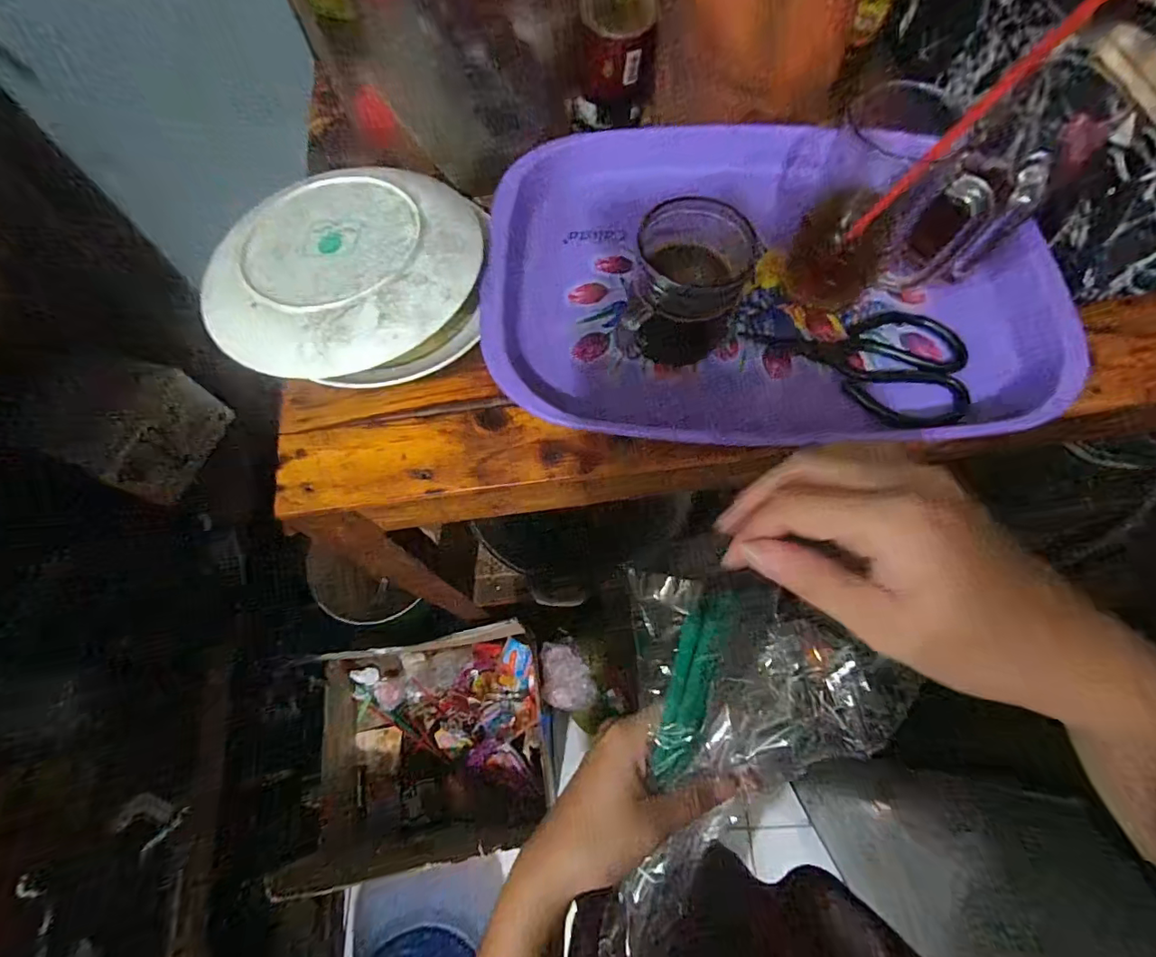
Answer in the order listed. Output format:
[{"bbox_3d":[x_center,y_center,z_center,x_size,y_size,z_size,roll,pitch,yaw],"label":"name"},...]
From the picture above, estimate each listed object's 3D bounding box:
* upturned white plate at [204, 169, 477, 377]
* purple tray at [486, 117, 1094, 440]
[{"bbox_3d":[-0.155,-0.144,0.342,0.157,0.019,0.171,0,68,0],"label":"upturned white plate"},{"bbox_3d":[0.138,-0.159,0.392,0.405,0.044,0.273,2,68,1],"label":"purple tray"}]

